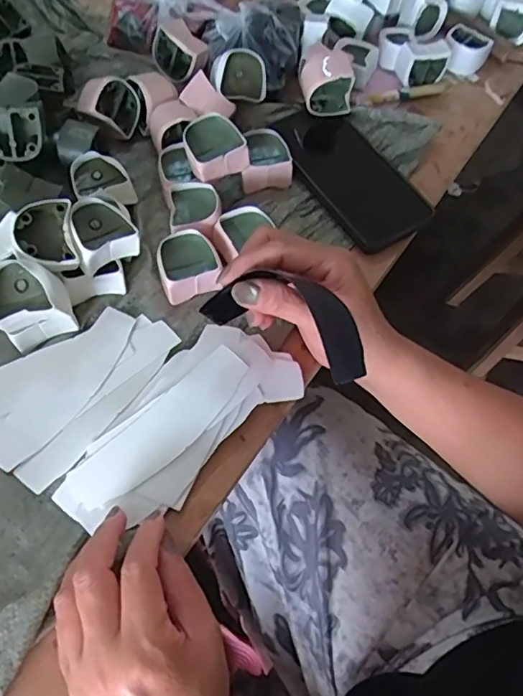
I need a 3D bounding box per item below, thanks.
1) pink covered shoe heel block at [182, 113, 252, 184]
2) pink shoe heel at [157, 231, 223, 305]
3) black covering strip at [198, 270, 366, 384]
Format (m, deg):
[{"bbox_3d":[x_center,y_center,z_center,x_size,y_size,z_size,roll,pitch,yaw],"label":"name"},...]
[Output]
[{"bbox_3d":[-0.040,-0.163,0.454,0.045,0.033,0.040,-26,66,-16],"label":"pink covered shoe heel block"},{"bbox_3d":[-0.056,-0.062,0.431,0.045,0.028,0.046,-15,62,-11],"label":"pink shoe heel"},{"bbox_3d":[0.016,-0.020,0.344,0.104,0.034,0.047,22,62,17],"label":"black covering strip"}]

